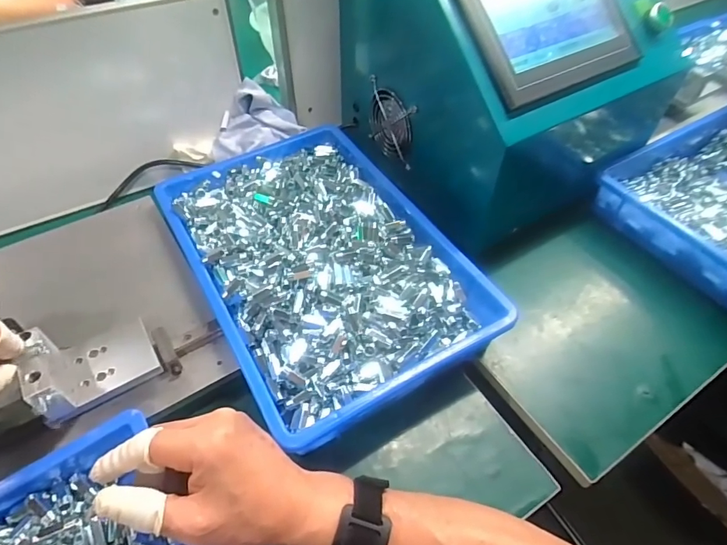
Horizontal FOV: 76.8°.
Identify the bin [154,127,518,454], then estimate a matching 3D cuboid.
[{"bbox_3d":[-0.051,-0.018,0.501,0.235,0.071,0.371,-25,55,-20],"label":"bin"}]

